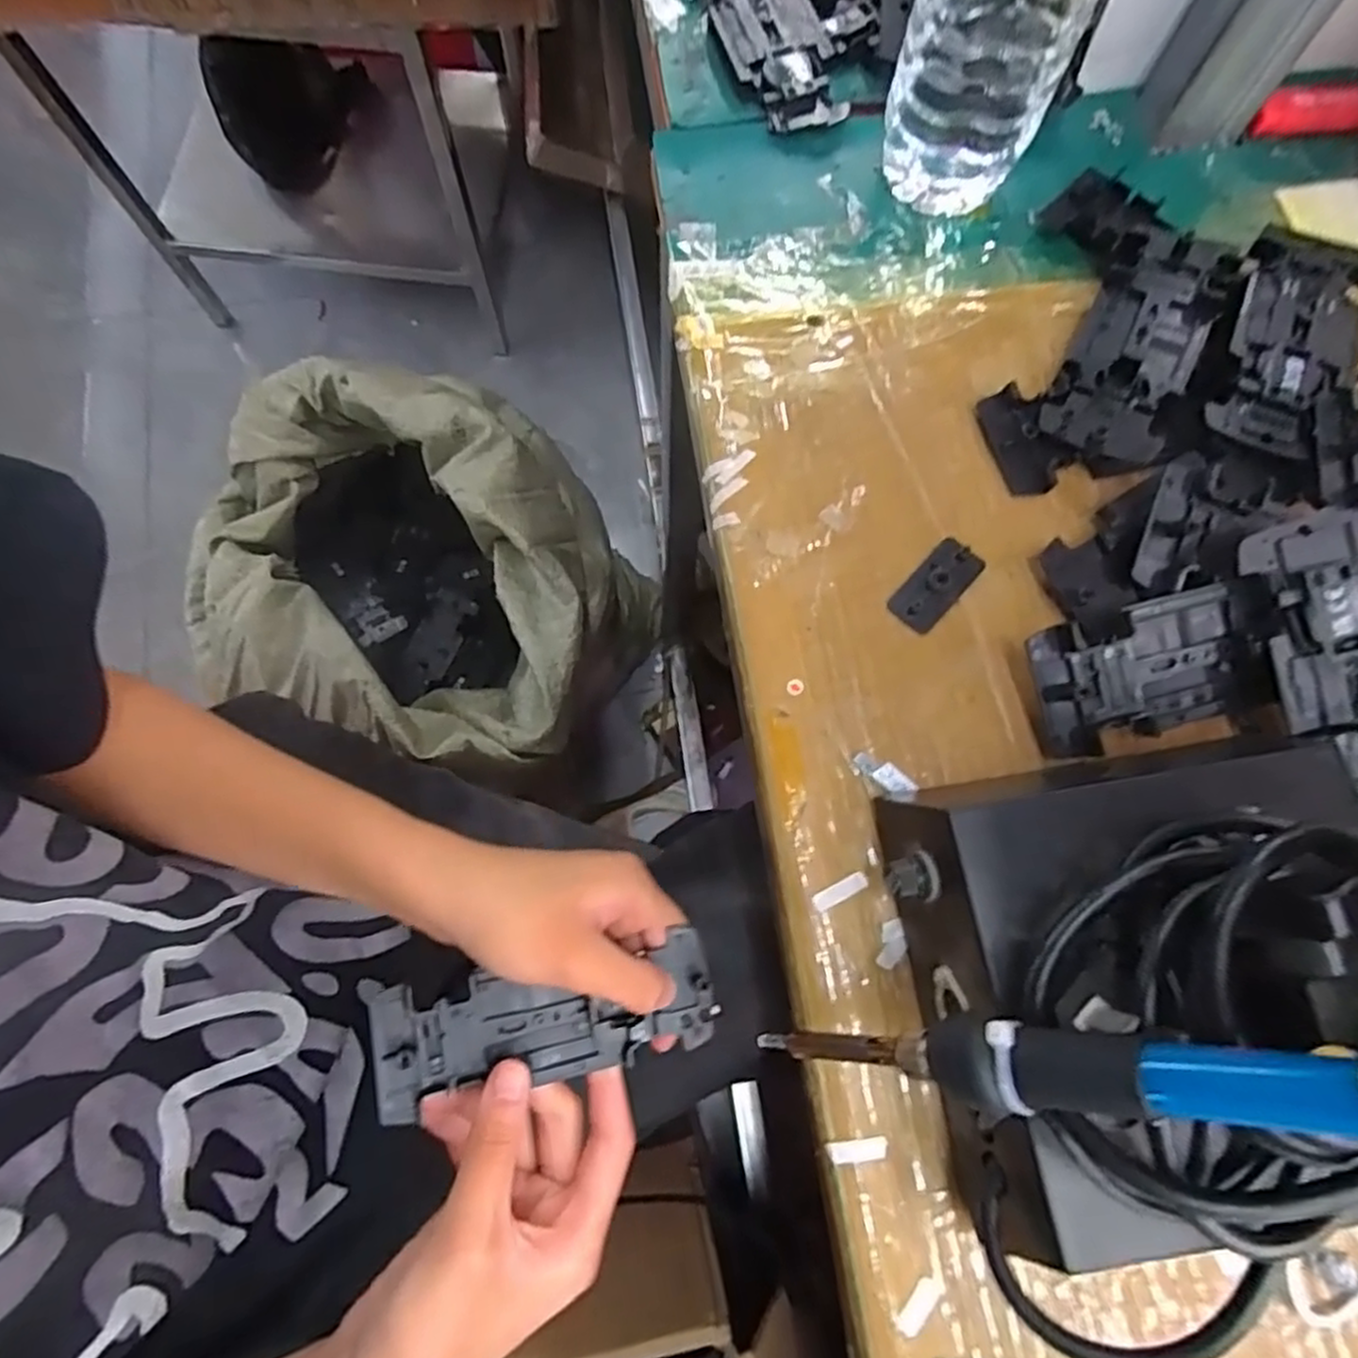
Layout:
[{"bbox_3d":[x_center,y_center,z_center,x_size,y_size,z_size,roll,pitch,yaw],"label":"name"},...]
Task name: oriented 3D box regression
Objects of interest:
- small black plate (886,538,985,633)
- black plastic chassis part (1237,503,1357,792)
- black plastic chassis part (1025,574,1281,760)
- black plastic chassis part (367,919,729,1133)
[{"bbox_3d":[0.103,-0.038,0.294,0.020,0.006,0.039,42,78,10],"label":"small black plate"},{"bbox_3d":[0.237,0.004,0.261,0.046,0.011,0.125,-13,87,4],"label":"black plastic chassis part"},{"bbox_3d":[0.175,-0.003,0.276,0.089,0.023,0.046,-15,75,-5],"label":"black plastic chassis part"},{"bbox_3d":[-0.051,0.132,0.288,0.128,0.009,0.046,-4,74,-14],"label":"black plastic chassis part"}]

